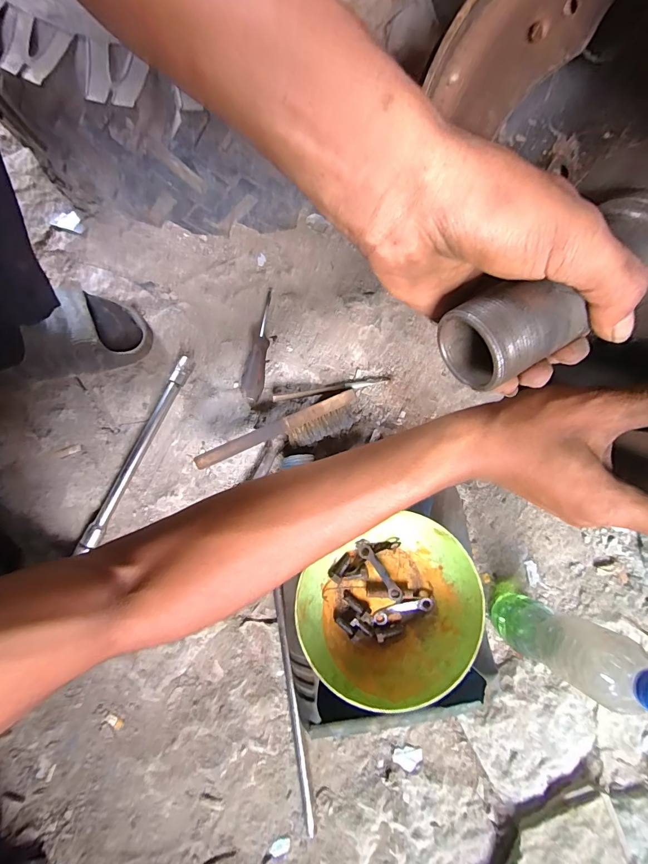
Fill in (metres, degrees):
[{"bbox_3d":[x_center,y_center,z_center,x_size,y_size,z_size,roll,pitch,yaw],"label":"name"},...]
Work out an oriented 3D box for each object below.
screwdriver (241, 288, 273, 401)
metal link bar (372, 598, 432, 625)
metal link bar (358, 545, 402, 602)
[{"bbox_3d":[-0.103,-0.137,0.566,0.038,0.029,0.185,4,78,-4],"label":"screwdriver"},{"bbox_3d":[0.094,0.212,0.445,0.071,0.012,0.019,-15,80,-8],"label":"metal link bar"},{"bbox_3d":[0.066,0.169,0.448,0.017,0.013,0.075,-34,81,-7],"label":"metal link bar"}]

